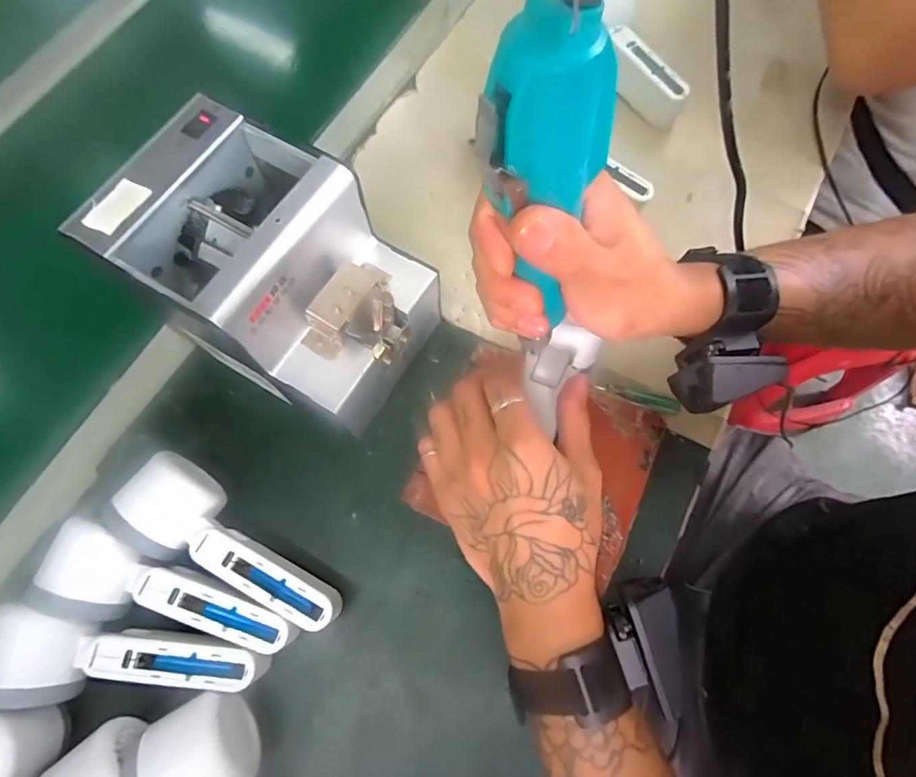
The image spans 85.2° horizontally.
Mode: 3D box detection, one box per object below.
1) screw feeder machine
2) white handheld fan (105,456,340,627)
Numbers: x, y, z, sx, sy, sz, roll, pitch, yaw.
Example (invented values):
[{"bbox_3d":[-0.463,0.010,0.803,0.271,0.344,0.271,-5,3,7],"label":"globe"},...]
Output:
[{"bbox_3d":[-0.115,-0.066,0.345,0.177,0.146,0.131,28,73,11],"label":"screw feeder machine"},{"bbox_3d":[-0.145,0.102,0.334,0.155,0.056,0.057,22,72,9],"label":"white handheld fan"}]

